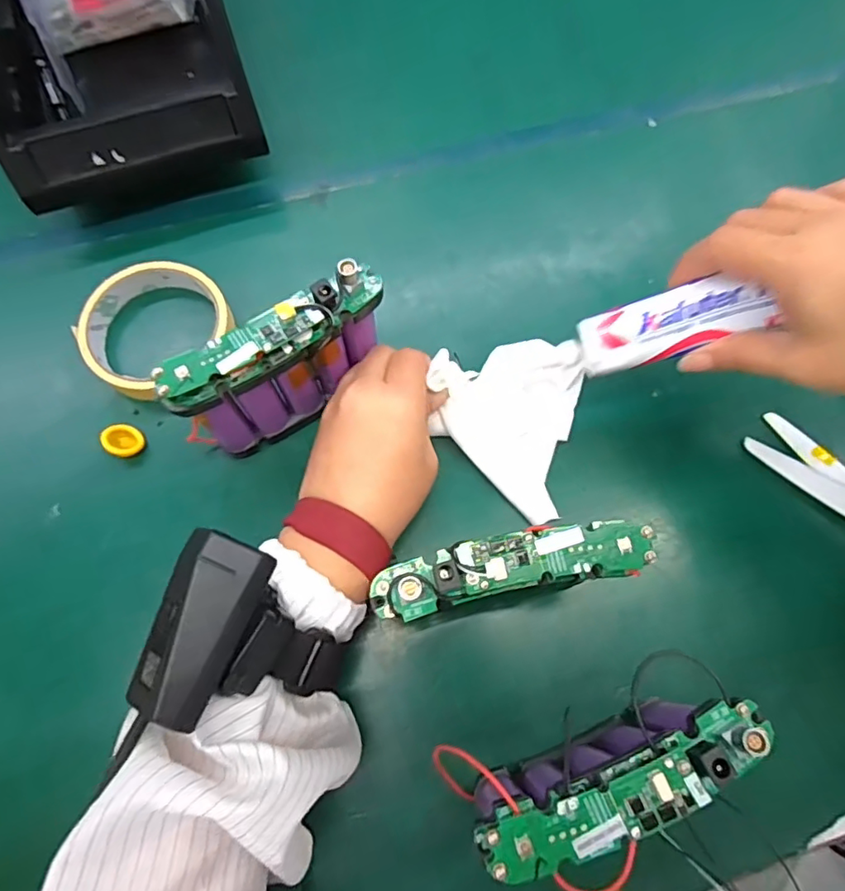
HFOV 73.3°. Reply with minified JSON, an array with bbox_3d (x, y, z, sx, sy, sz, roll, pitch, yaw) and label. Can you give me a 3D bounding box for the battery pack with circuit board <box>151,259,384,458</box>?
[{"bbox_3d":[-0.071,-0.038,0.308,0.115,0.102,0.023,-31,75,-10],"label":"battery pack with circuit board"}]

